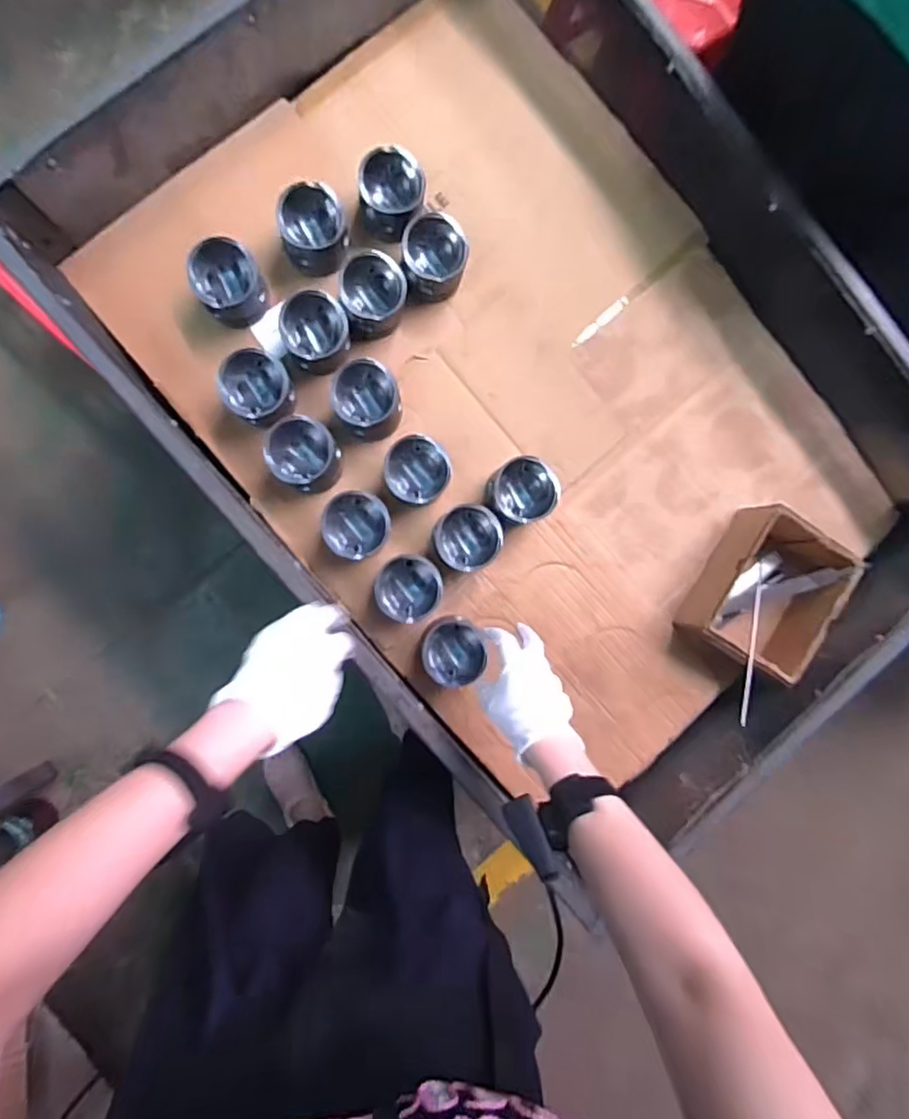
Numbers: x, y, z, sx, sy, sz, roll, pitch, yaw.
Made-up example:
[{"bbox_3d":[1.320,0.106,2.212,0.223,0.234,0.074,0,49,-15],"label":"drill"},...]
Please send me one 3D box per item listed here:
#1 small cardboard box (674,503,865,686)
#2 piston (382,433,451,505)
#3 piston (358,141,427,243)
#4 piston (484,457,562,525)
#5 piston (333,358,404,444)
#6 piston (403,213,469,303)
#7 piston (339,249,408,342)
[{"bbox_3d":[0.437,0.048,0.856,0.158,0.089,0.202,32,86,-5],"label":"small cardboard box"},{"bbox_3d":[-0.050,-0.115,0.815,0.085,0.075,0.088,0,89,-7],"label":"piston"},{"bbox_3d":[-0.085,-0.480,0.803,0.087,0.059,0.094,0,89,-7],"label":"piston"},{"bbox_3d":[0.088,-0.090,0.828,0.091,0.077,0.084,0,89,-7],"label":"piston"},{"bbox_3d":[-0.116,-0.207,0.809,0.086,0.070,0.097,-43,94,-5],"label":"piston"},{"bbox_3d":[-0.027,-0.406,0.820,0.089,0.074,0.092,4,89,-6],"label":"piston"},{"bbox_3d":[-0.109,-0.352,0.817,0.087,0.069,0.095,-2,89,-7],"label":"piston"}]

